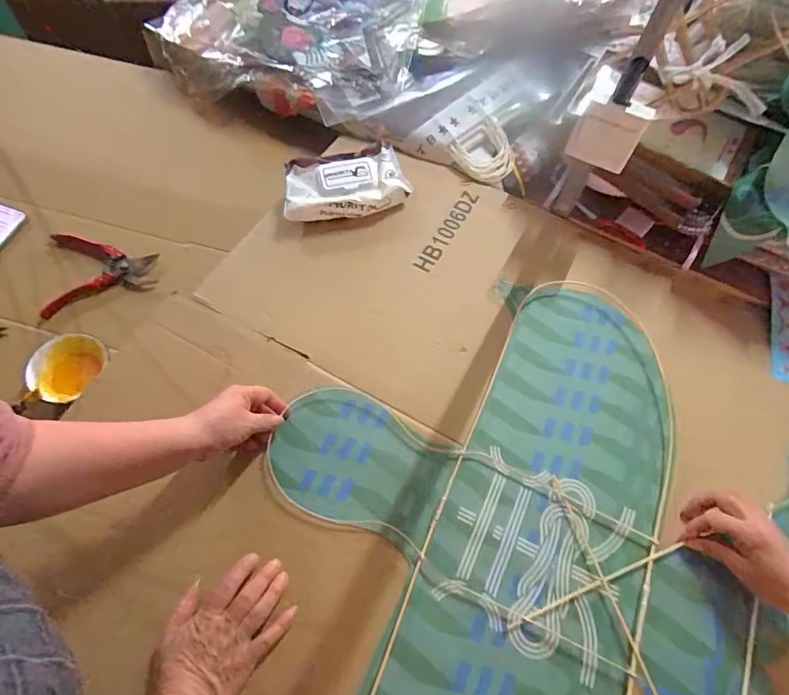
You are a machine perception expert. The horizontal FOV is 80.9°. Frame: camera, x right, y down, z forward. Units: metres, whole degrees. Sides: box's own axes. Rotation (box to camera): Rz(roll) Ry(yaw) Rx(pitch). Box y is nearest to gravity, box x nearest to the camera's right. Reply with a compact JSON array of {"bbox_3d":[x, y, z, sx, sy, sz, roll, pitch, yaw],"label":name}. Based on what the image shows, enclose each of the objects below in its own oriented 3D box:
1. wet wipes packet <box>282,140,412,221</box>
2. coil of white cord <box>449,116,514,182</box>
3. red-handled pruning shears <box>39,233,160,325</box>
[{"bbox_3d":[-0.086,-0.275,0.778,0.205,0.045,0.137,-10,61,-8],"label":"wet wipes packet"},{"bbox_3d":[0.163,-0.345,0.827,0.109,0.017,0.109,0,82,2],"label":"coil of white cord"},{"bbox_3d":[-0.484,-0.124,0.765,0.162,0.029,0.154,-9,64,-8],"label":"red-handled pruning shears"}]

